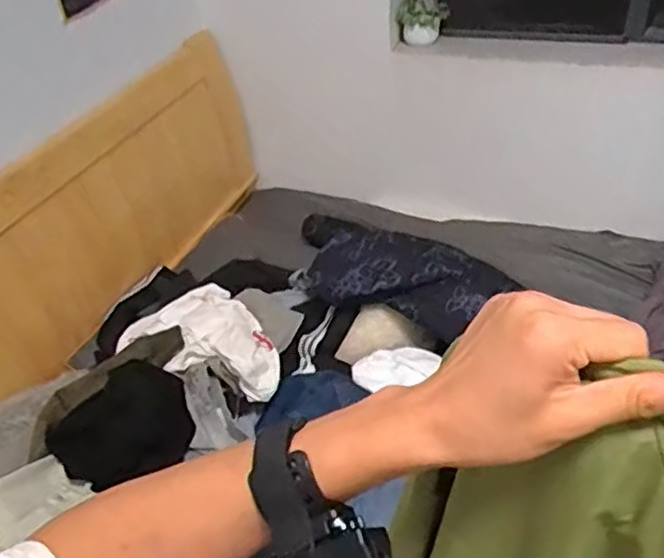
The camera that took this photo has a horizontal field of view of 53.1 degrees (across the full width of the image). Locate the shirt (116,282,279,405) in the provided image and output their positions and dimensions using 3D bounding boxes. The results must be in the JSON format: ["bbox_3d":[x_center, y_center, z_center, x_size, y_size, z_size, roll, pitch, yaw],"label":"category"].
[{"bbox_3d":[-0.262,0.116,1.424,0.436,0.095,0.236,20,45,29],"label":"shirt"}]

